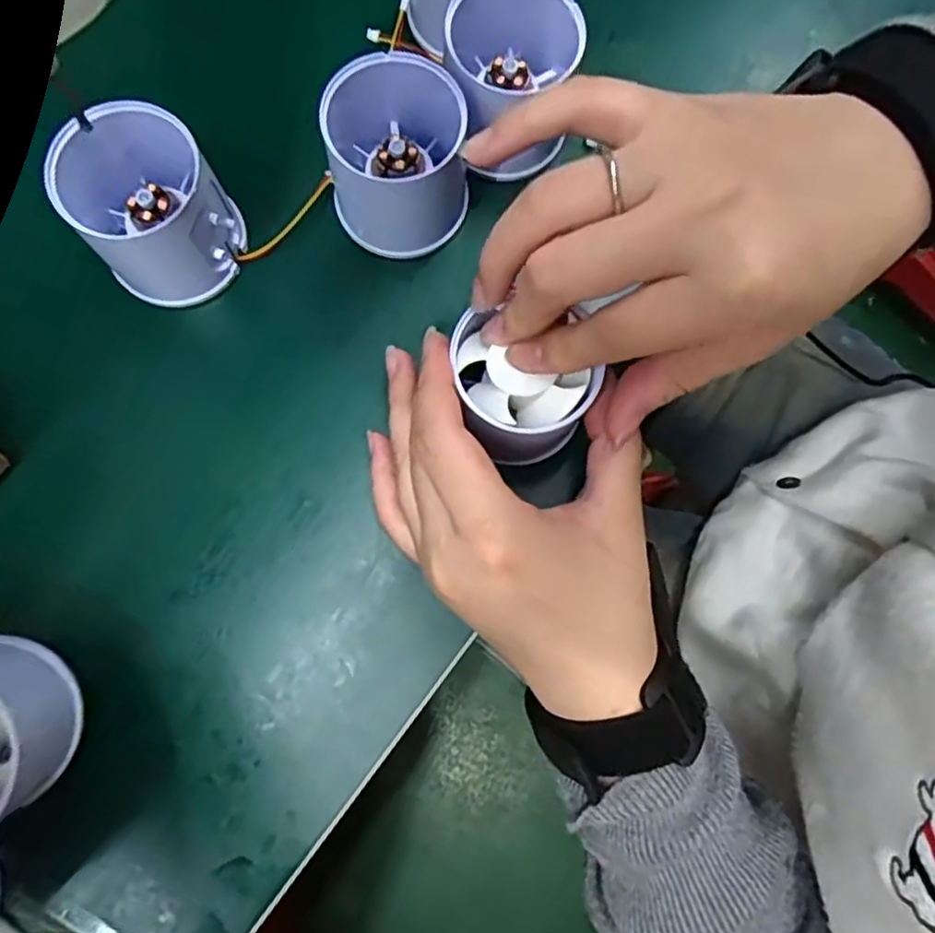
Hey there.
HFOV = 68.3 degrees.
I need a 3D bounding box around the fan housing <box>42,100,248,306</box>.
[{"bbox_3d":[-0.122,-0.101,0.262,0.056,0.044,0.065,-33,76,-12],"label":"fan housing"}]

